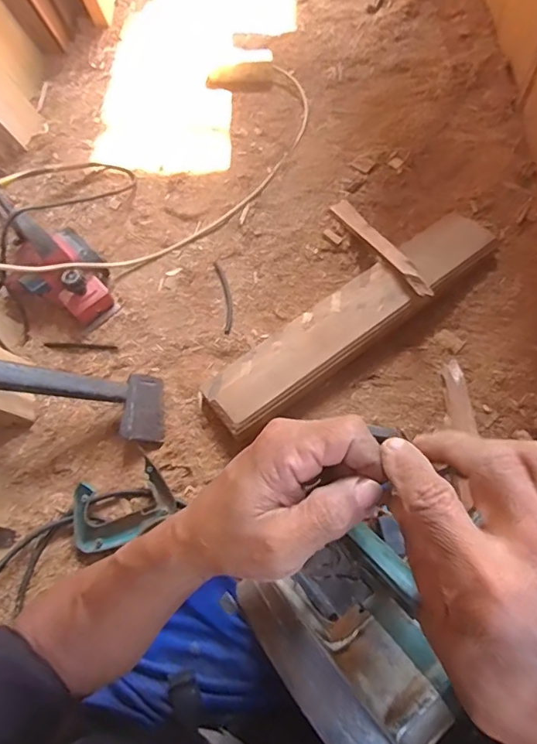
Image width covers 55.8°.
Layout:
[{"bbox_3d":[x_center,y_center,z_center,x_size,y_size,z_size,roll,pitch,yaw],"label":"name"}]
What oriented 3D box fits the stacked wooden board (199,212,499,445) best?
[{"bbox_3d":[0.158,-0.102,0.915,0.600,0.063,0.128,-36,68,-14],"label":"stacked wooden board"}]

